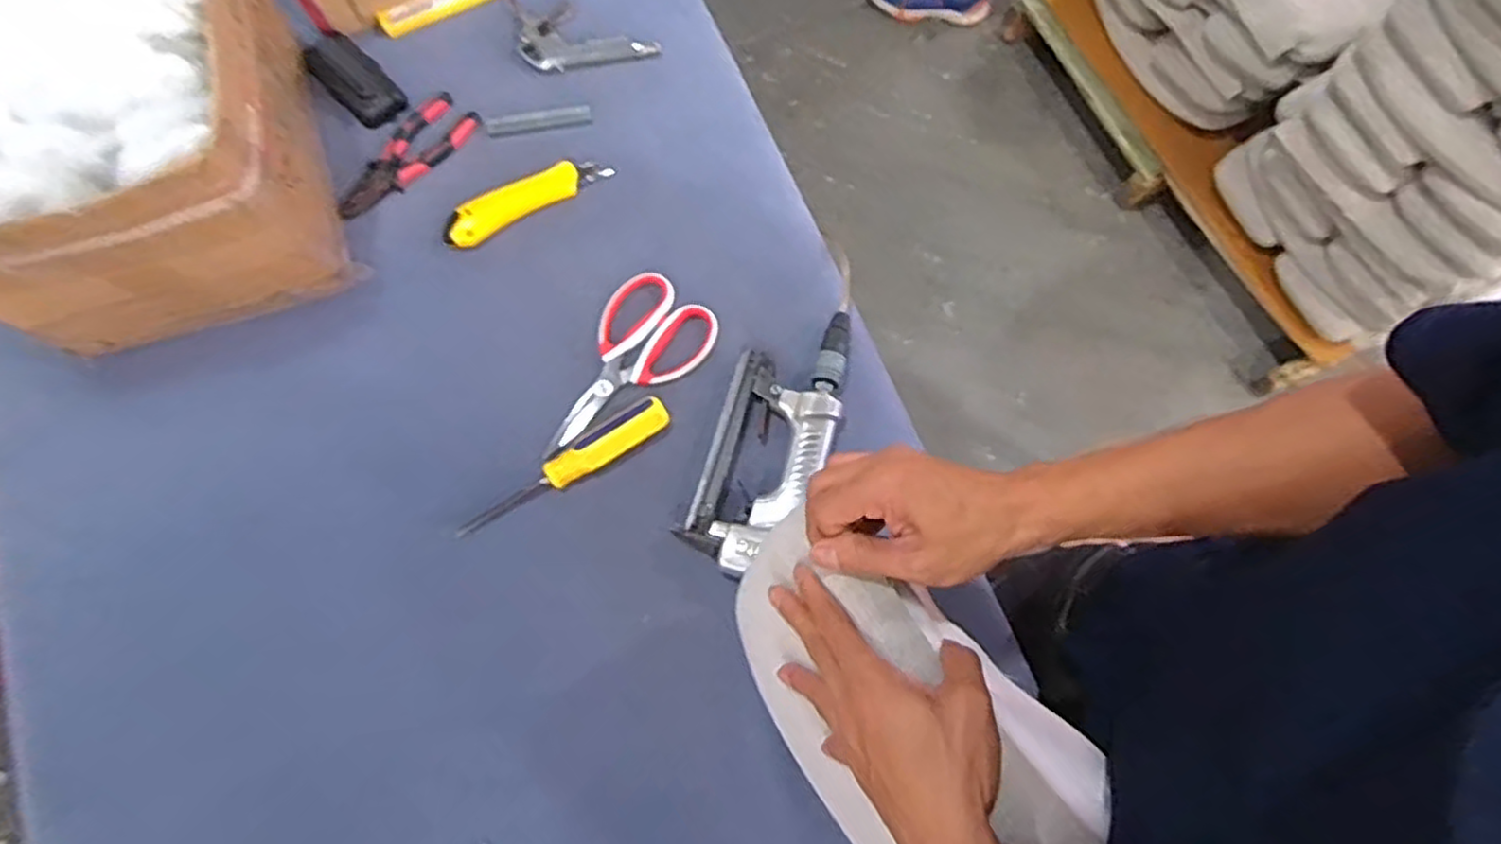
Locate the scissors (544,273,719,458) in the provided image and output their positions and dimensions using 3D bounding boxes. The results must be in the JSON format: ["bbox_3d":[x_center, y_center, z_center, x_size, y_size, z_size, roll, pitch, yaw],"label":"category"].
[{"bbox_3d":[-0.118,-0.047,0.666,0.102,0.017,0.188,37,76,8],"label":"scissors"}]

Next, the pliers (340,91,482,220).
[{"bbox_3d":[-0.334,-0.256,0.706,0.059,0.011,0.156,36,76,8],"label":"pliers"}]

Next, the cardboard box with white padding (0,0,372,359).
[{"bbox_3d":[-0.515,-0.245,0.578,0.270,0.232,0.290,-18,75,-7],"label":"cardboard box with white padding"}]

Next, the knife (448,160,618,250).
[{"bbox_3d":[-0.216,-0.216,0.705,0.165,0.015,0.037,-32,78,-10],"label":"knife"}]

